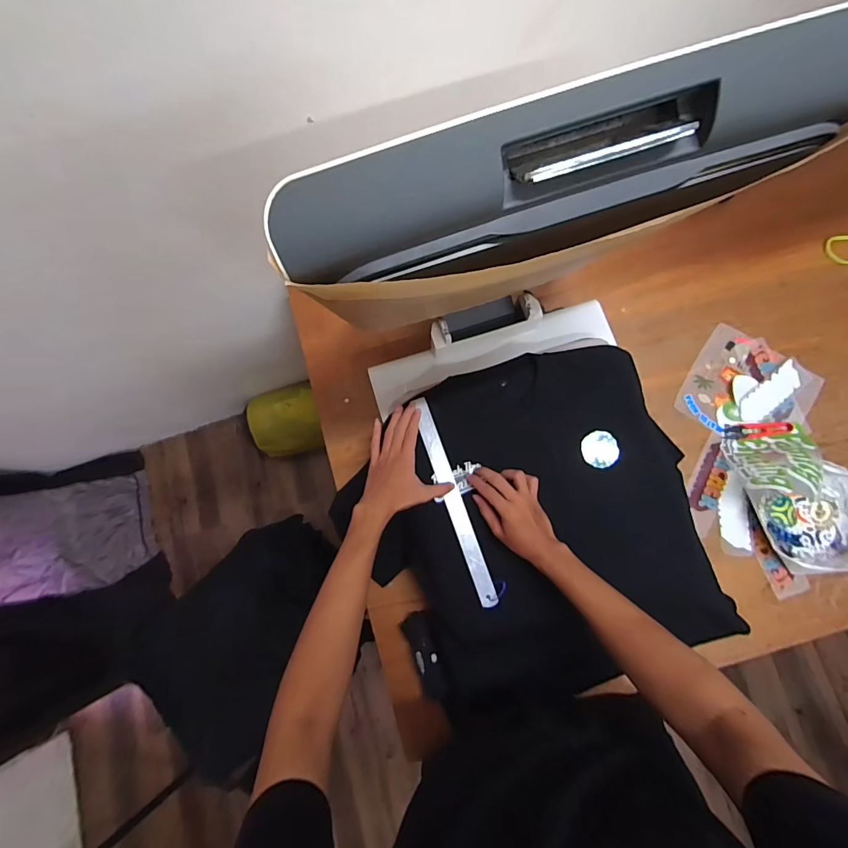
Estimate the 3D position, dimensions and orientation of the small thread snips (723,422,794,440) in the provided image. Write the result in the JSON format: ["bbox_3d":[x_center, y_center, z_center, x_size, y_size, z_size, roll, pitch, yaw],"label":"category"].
[{"bbox_3d":[0.595,0.012,0.731,0.118,0.011,0.025,-3,80,2],"label":"small thread snips"}]

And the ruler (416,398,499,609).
[{"bbox_3d":[0.045,0.117,0.634,0.026,0.007,0.325,-21,81,7],"label":"ruler"}]

